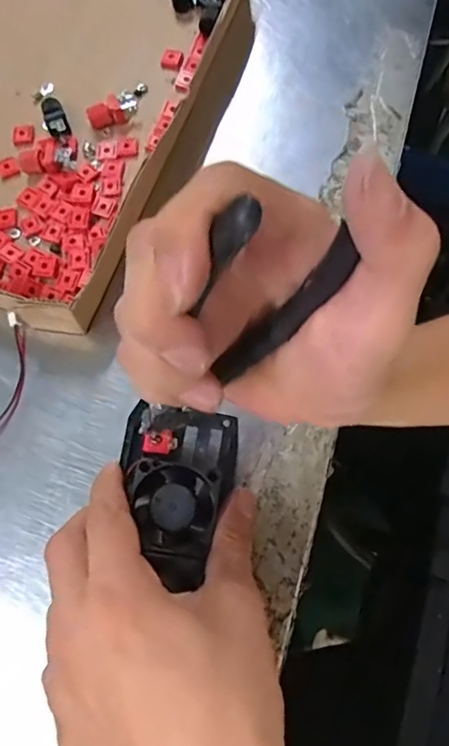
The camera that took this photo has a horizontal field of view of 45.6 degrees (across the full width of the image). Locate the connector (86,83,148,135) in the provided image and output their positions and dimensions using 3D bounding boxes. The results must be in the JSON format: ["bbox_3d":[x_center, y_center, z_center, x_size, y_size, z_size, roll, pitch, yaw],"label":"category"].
[{"bbox_3d":[-0.069,-0.179,0.355,0.048,0.013,0.019,-39,74,-9],"label":"connector"}]

